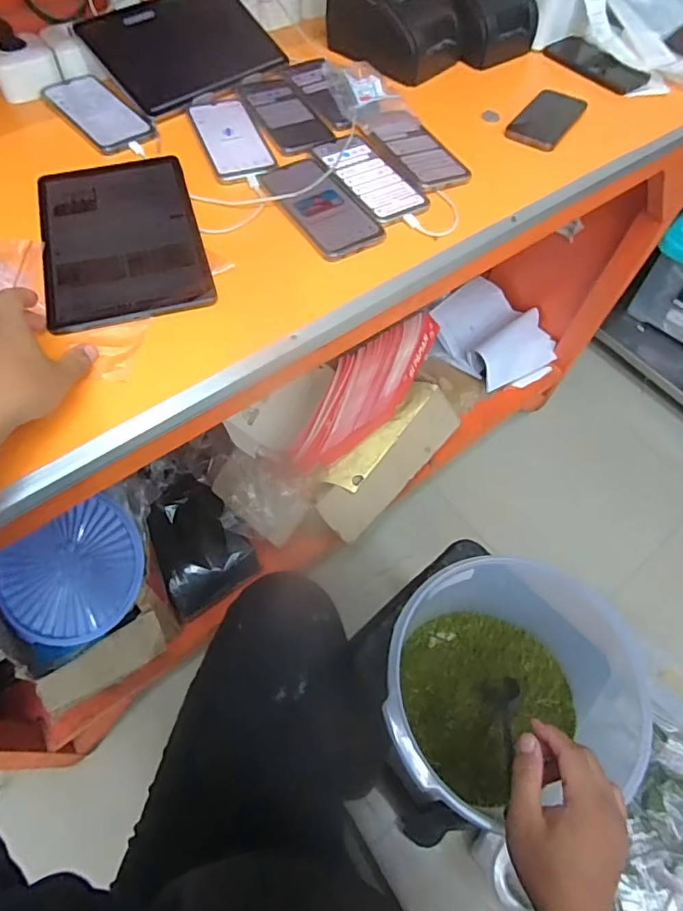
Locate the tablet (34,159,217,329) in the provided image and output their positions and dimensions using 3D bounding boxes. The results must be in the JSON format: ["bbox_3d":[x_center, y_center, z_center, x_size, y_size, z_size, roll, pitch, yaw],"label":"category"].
[{"bbox_3d":[-0.240,-0.242,0.564,0.161,0.014,0.242,-14,61,-12],"label":"tablet"}]

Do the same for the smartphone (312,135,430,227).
[{"bbox_3d":[0.034,-0.349,0.644,0.080,0.004,0.171,-27,65,-18],"label":"smartphone"}]

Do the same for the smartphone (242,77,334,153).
[{"bbox_3d":[-0.079,-0.470,0.710,0.077,0.011,0.181,-24,64,-17],"label":"smartphone"}]

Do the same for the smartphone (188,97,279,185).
[{"bbox_3d":[-0.145,-0.417,0.674,0.078,0.004,0.183,-17,62,-13],"label":"smartphone"}]

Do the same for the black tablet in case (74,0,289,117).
[{"bbox_3d":[-0.219,-0.585,0.729,0.267,0.020,0.172,-40,93,-29],"label":"black tablet in case"}]

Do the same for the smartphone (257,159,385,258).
[{"bbox_3d":[-0.024,-0.296,0.610,0.082,0.013,0.171,-25,64,-17],"label":"smartphone"}]

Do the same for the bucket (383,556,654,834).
[{"bbox_3d":[0.154,0.264,0.569,0.220,0.182,0.213,2,59,-3],"label":"bucket"}]

